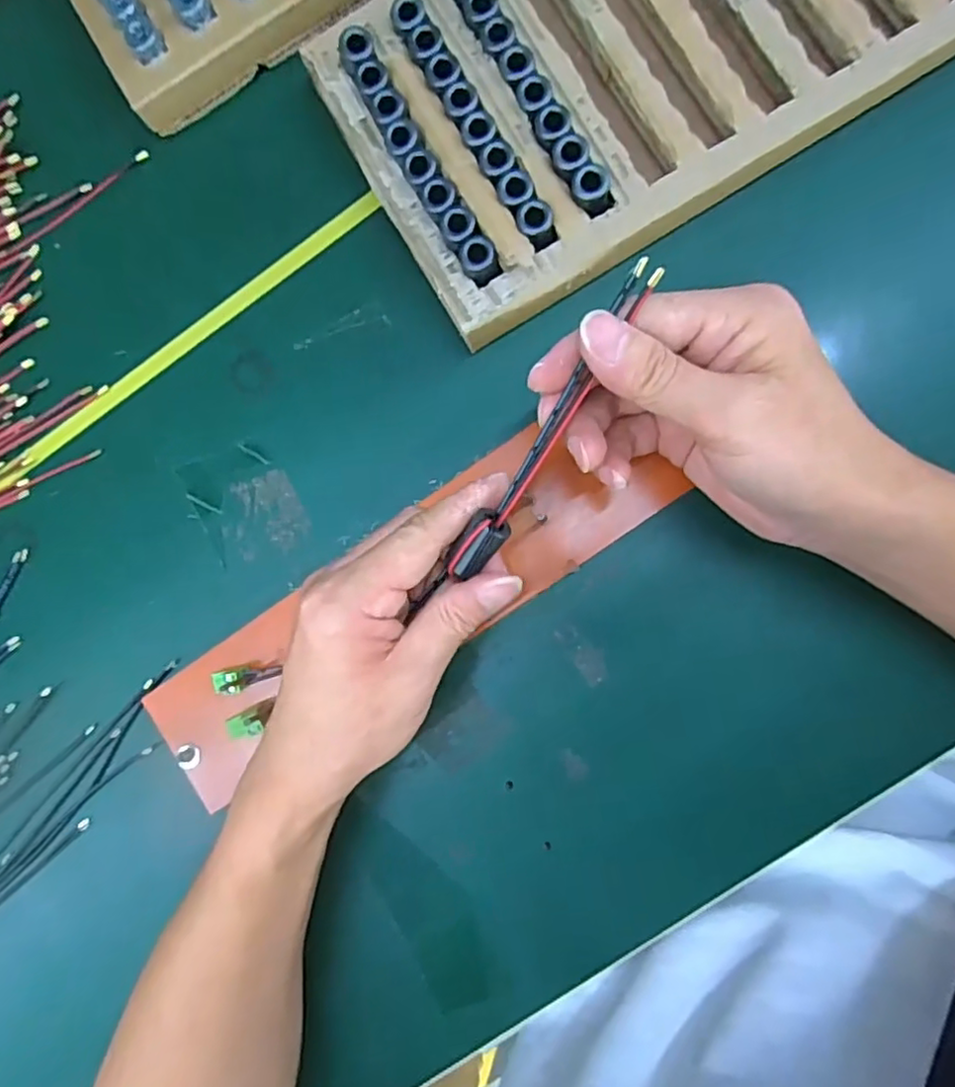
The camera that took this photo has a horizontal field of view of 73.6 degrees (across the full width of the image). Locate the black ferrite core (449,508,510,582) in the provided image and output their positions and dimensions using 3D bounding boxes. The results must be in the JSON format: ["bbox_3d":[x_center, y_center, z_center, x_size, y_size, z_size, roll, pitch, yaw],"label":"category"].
[{"bbox_3d":[0.000,0.001,0.268,0.015,0.010,0.031,41,91,5],"label":"black ferrite core"}]

